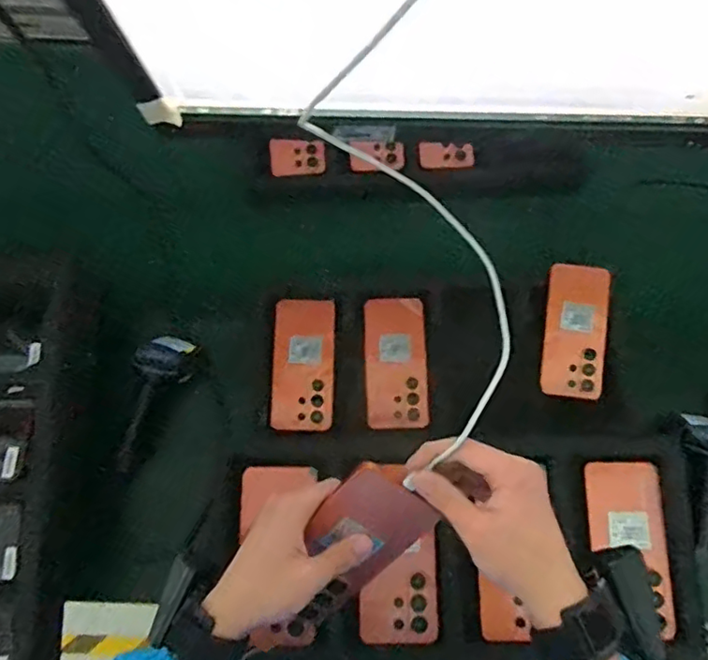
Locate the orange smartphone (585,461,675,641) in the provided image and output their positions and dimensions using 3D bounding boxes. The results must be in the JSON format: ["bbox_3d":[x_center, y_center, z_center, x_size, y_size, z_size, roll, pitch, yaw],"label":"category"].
[{"bbox_3d":[0.288,0.223,0.619,0.091,0.013,0.167,9,69,-12],"label":"orange smartphone"}]

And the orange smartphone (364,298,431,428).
[{"bbox_3d":[0.056,0.043,0.796,0.080,0.007,0.178,-2,74,0],"label":"orange smartphone"}]

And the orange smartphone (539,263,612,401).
[{"bbox_3d":[0.297,0.003,0.792,0.081,0.013,0.175,6,88,2],"label":"orange smartphone"}]

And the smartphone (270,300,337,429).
[{"bbox_3d":[-0.068,0.046,0.789,0.080,0.013,0.176,1,74,1],"label":"smartphone"}]

